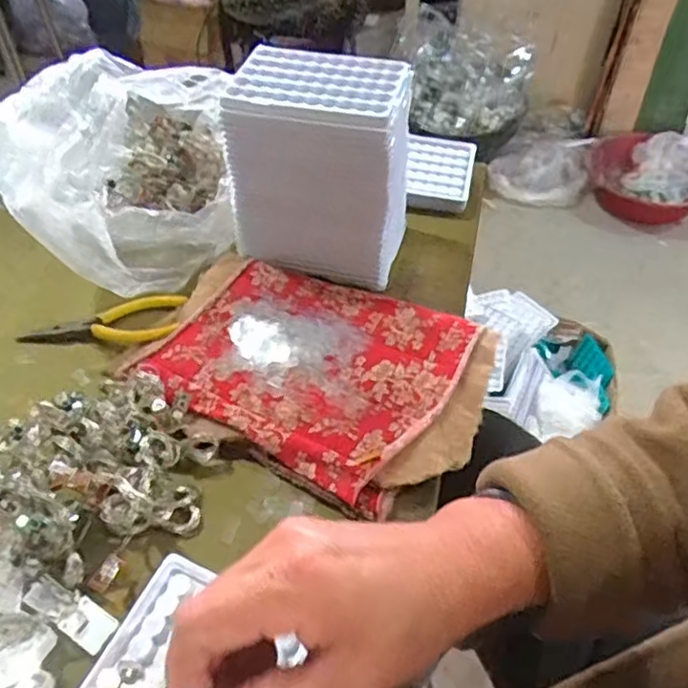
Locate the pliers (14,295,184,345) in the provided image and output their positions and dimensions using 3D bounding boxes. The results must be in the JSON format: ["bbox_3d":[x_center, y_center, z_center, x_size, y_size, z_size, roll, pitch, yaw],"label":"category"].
[{"bbox_3d":[-0.185,-0.018,0.491,0.116,0.014,0.044,-2,47,-4],"label":"pliers"}]

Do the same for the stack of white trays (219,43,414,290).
[{"bbox_3d":[-0.014,-0.139,0.507,0.134,0.142,0.086,11,48,8],"label":"stack of white trays"}]

